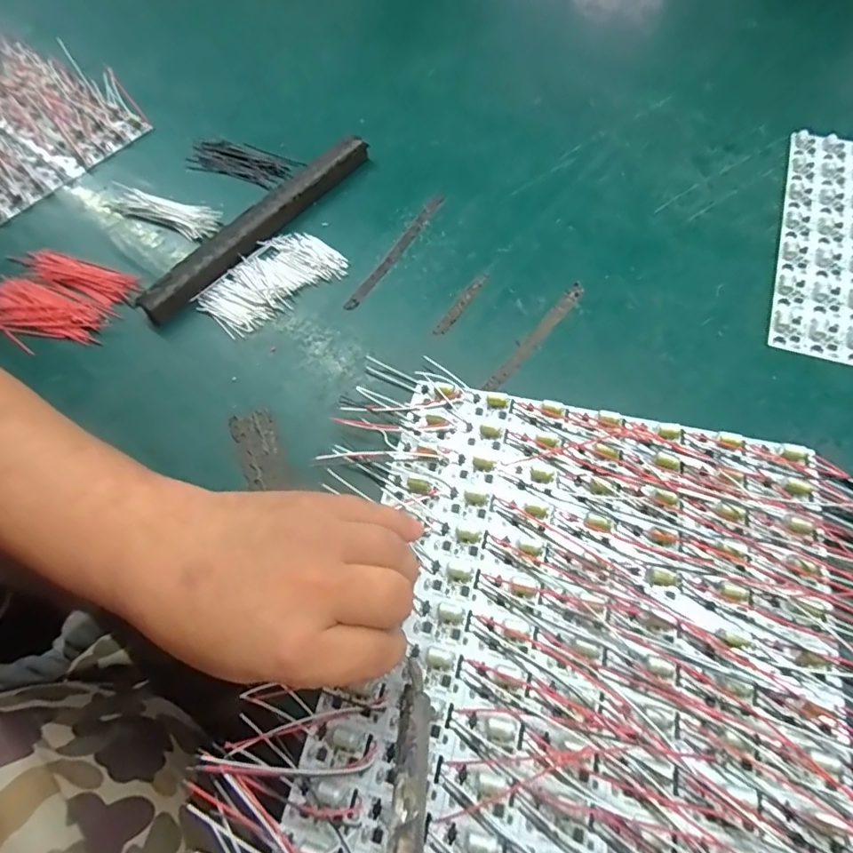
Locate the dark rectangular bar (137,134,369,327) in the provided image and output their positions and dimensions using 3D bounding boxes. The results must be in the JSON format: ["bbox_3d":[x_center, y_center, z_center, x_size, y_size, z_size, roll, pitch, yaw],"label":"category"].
[{"bbox_3d":[-0.132,-0.167,0.415,0.024,0.020,0.234,32,68,19],"label":"dark rectangular bar"}]

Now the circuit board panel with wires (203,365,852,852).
[{"bbox_3d":[0.099,0.118,0.252,0.335,0.012,0.290,12,62,10],"label":"circuit board panel with wires"}]

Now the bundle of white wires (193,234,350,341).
[{"bbox_3d":[-0.121,-0.114,0.396,0.108,0.005,0.067,-36,65,-15],"label":"bundle of white wires"}]

